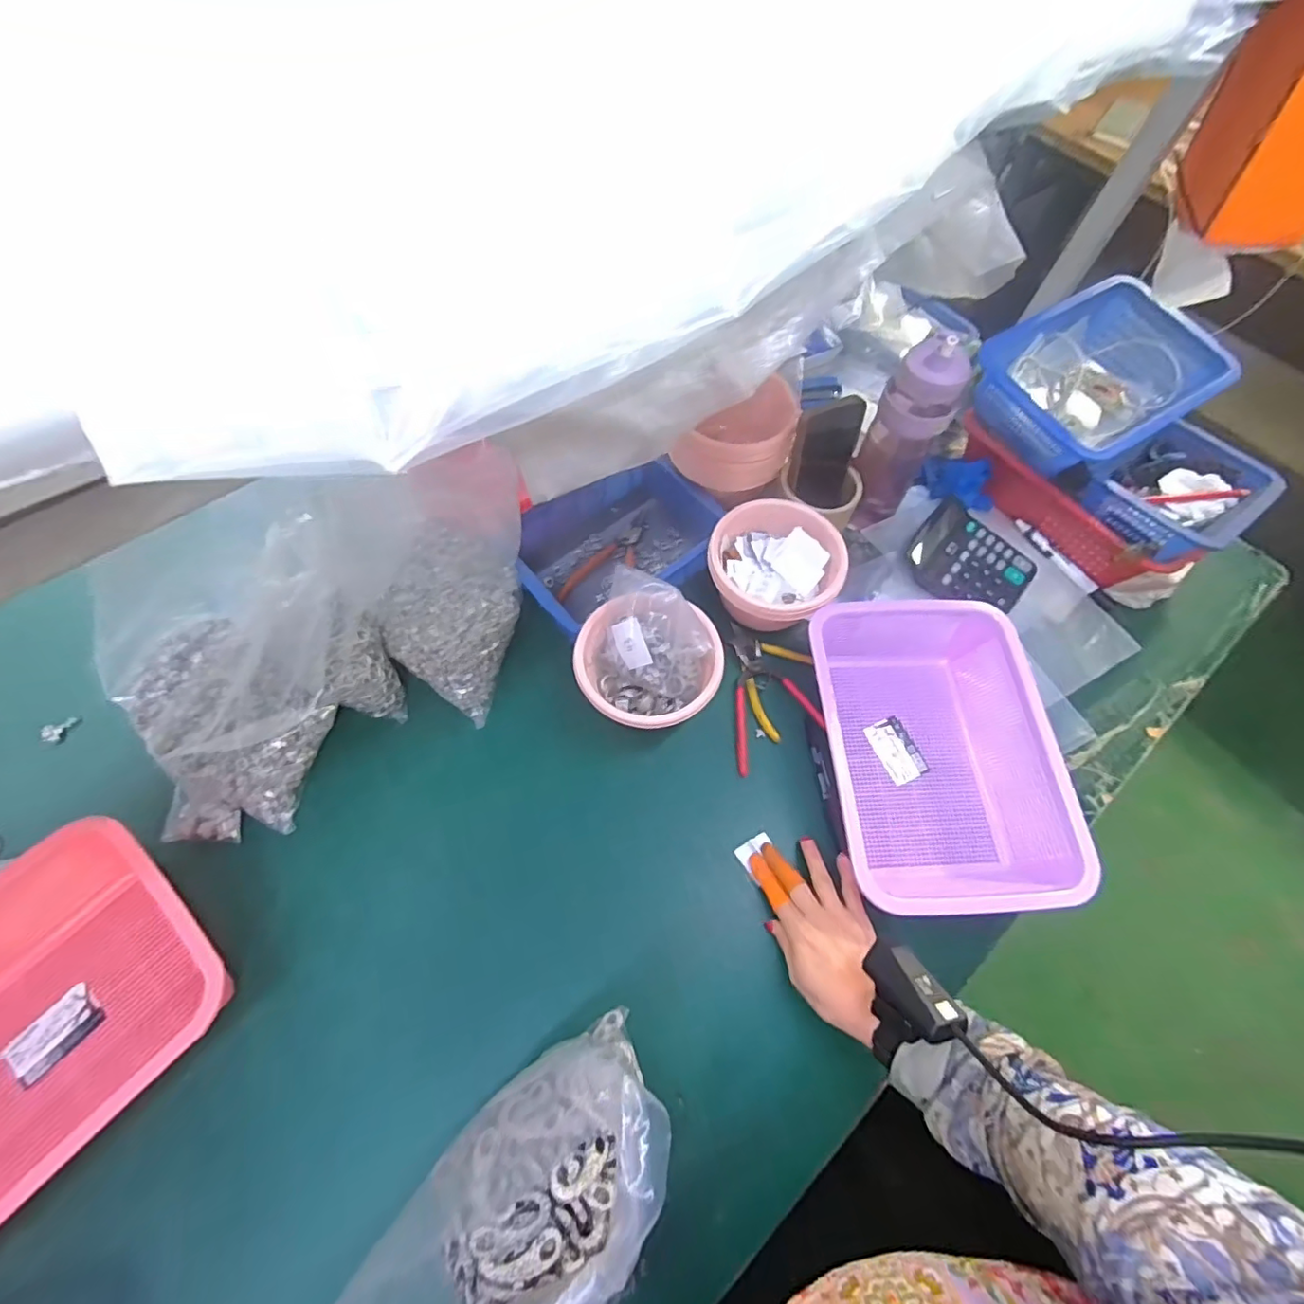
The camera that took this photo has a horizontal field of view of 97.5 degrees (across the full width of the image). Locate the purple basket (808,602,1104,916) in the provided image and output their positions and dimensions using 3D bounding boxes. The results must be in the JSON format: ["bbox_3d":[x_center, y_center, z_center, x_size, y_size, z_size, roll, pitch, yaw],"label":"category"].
[{"bbox_3d":[0.288,0.102,0.601,0.241,0.095,0.317,-1,64,-3],"label":"purple basket"}]

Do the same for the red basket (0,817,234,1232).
[{"bbox_3d":[-0.519,0.314,0.465,0.242,0.098,0.305,39,69,16],"label":"red basket"}]

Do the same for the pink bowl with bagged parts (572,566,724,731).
[{"bbox_3d":[-0.004,0.015,0.620,0.146,0.117,0.141,1,63,-2],"label":"pink bowl with bagged parts"}]

